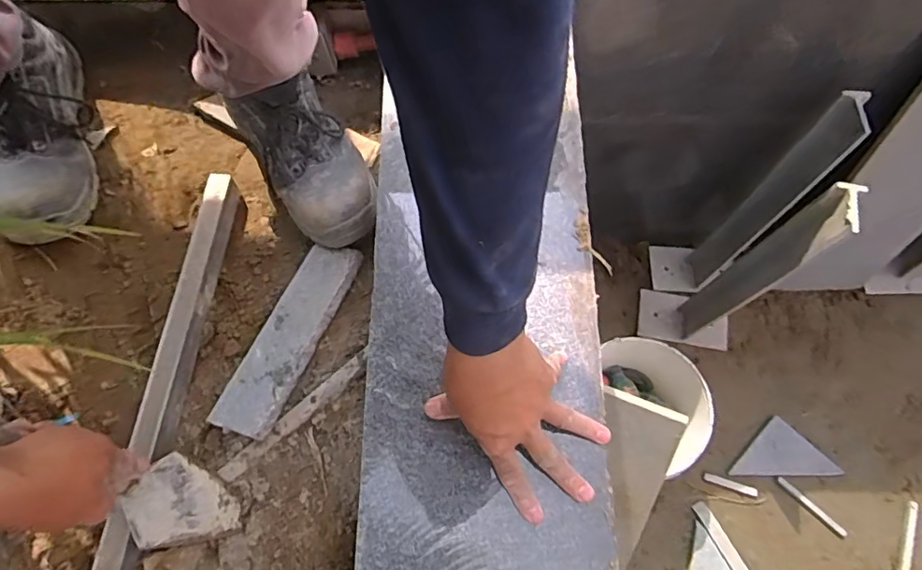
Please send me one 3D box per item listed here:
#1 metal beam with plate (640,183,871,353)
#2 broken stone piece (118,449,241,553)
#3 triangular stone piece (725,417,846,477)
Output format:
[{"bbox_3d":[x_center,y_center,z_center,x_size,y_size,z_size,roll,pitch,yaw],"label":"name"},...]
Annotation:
[{"bbox_3d":[0.641,-0.024,1.248,0.212,0.728,0.164,-4,70,-2],"label":"metal beam with plate"},{"bbox_3d":[-0.267,0.206,0.527,0.098,0.016,0.078,8,65,-45],"label":"broken stone piece"},{"bbox_3d":[0.856,0.434,1.457,0.280,0.021,0.147,0,70,0],"label":"triangular stone piece"}]

